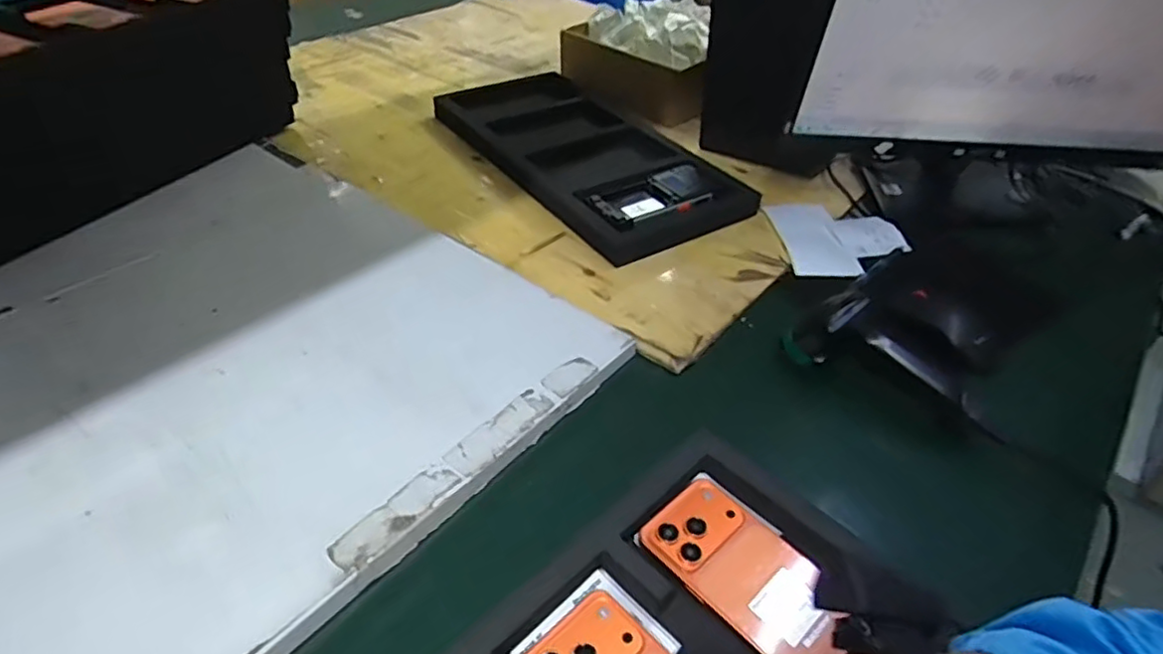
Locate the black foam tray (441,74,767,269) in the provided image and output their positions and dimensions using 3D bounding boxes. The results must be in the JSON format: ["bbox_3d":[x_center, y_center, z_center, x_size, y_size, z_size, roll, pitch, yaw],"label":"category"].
[{"bbox_3d":[-0.005,-0.259,0.914,0.244,0.039,0.510,-21,47,-25],"label":"black foam tray"}]

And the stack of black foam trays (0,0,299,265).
[{"bbox_3d":[-0.599,-0.261,0.755,0.182,0.196,0.487,22,44,20],"label":"stack of black foam trays"}]

